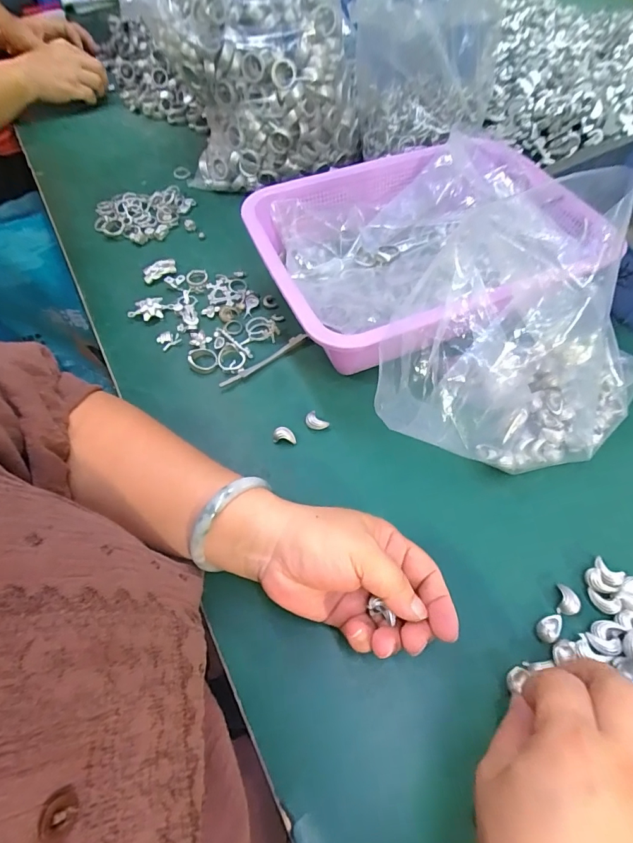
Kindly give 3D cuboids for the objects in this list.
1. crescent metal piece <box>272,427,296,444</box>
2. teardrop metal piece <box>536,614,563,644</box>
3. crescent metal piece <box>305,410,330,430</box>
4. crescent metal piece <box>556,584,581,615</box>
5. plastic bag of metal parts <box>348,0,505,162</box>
[{"bbox_3d":[-0.027,0.012,0.356,0.019,0.011,0.011,2,59,4],"label":"crescent metal piece"},{"bbox_3d":[0.154,0.136,0.277,0.021,0.006,0.013,-27,62,-13],"label":"teardrop metal piece"},{"bbox_3d":[0.000,0.001,0.363,0.018,0.011,0.013,34,67,21],"label":"crescent metal piece"},{"bbox_3d":[0.171,0.121,0.285,0.014,0.004,0.019,10,60,9],"label":"crescent metal piece"},{"bbox_3d":[0.123,-0.417,0.479,0.159,0.144,0.137,4,60,5],"label":"plastic bag of metal parts"}]

